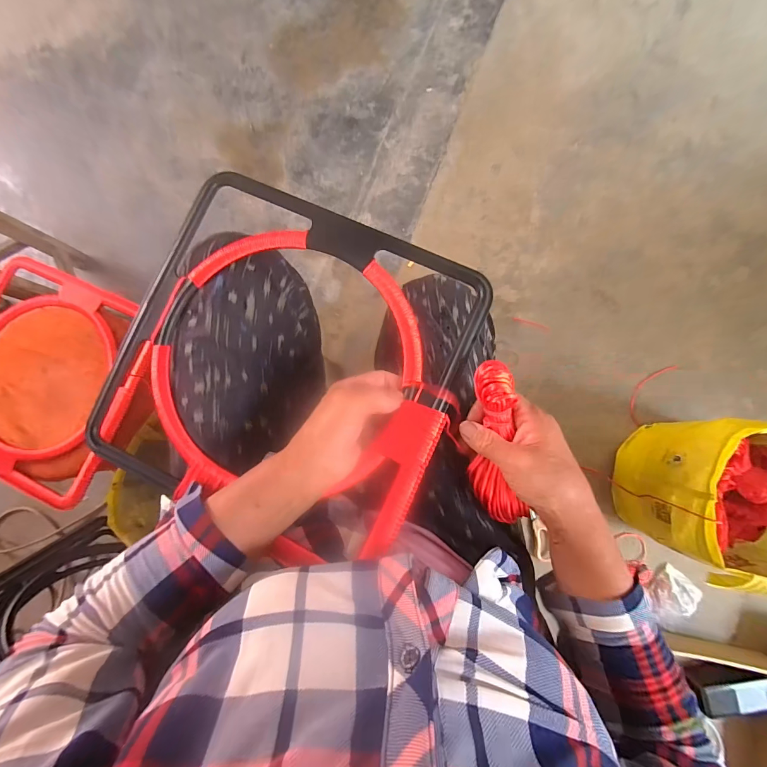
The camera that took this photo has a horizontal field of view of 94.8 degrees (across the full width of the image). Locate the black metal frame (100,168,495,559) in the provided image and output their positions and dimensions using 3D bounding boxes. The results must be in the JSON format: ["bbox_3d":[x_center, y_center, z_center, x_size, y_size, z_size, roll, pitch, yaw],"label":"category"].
[{"bbox_3d":[-0.094,-0.017,0.352,0.326,0.019,0.326,21,86,7],"label":"black metal frame"}]

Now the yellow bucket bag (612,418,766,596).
[{"bbox_3d":[0.561,0.191,0.579,0.230,0.245,0.233,16,85,6],"label":"yellow bucket bag"}]

